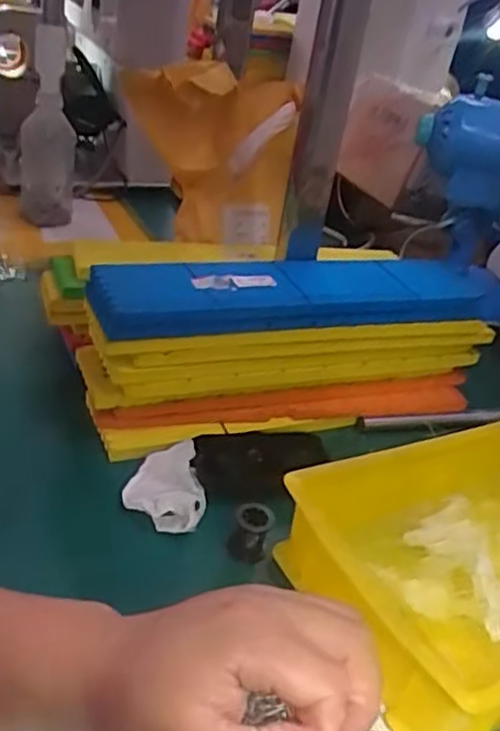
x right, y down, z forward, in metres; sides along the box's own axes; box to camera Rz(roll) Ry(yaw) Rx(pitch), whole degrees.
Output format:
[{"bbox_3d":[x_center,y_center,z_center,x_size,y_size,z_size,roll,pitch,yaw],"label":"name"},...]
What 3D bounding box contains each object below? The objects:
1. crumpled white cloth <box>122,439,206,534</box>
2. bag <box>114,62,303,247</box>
[{"bbox_3d":[-0.062,0.088,0.503,0.056,0.018,0.078,7,32,-8],"label":"crumpled white cloth"},{"bbox_3d":[-0.035,-0.226,0.729,0.191,0.174,0.100,-3,35,-23],"label":"bag"}]

